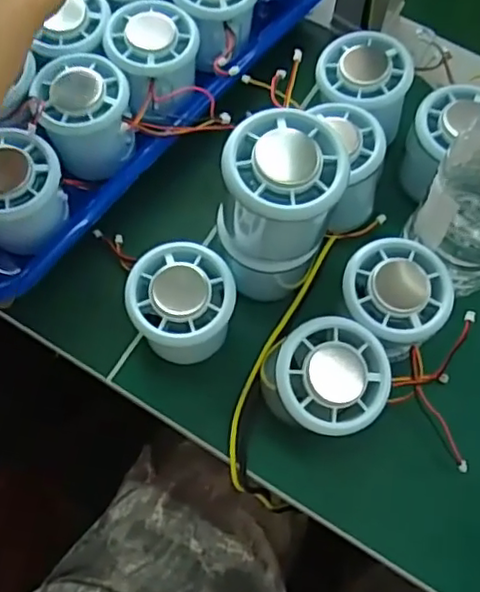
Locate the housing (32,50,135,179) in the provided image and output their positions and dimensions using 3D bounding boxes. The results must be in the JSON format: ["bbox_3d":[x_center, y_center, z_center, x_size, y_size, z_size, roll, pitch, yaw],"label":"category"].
[{"bbox_3d":[-0.093,-0.110,0.382,0.053,0.049,0.058,-17,69,-9],"label":"housing"}]

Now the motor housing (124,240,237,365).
[{"bbox_3d":[-0.031,0.008,0.350,0.061,0.059,0.058,-12,69,-7],"label":"motor housing"}]

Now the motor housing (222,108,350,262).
[{"bbox_3d":[0.020,-0.051,0.306,0.055,0.059,0.054,1,68,-2],"label":"motor housing"}]

